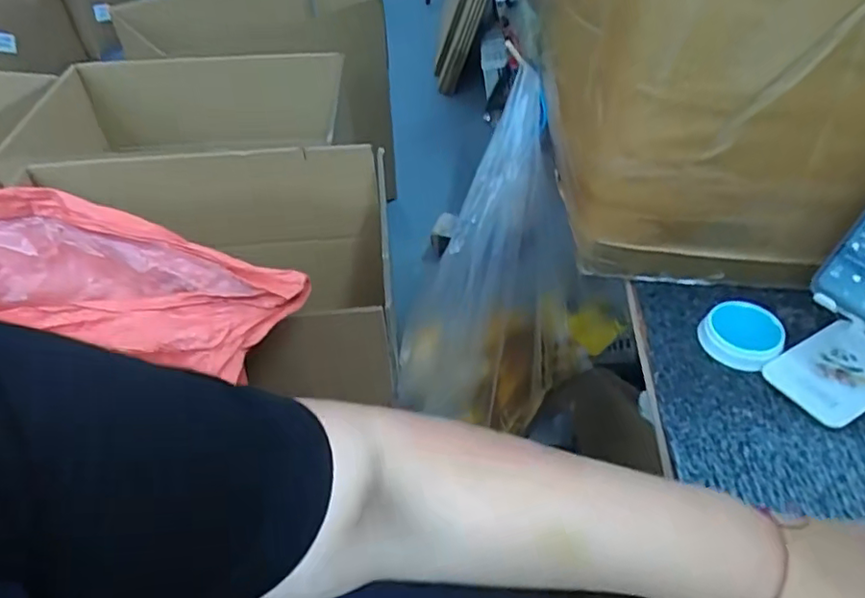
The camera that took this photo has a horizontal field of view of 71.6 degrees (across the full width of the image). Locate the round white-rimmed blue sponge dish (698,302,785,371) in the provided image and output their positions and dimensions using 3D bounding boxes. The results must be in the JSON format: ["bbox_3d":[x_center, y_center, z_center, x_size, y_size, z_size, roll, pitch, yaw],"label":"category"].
[{"bbox_3d":[0.251,0.028,0.487,0.059,0.023,0.056,29,52,28],"label":"round white-rimmed blue sponge dish"}]

